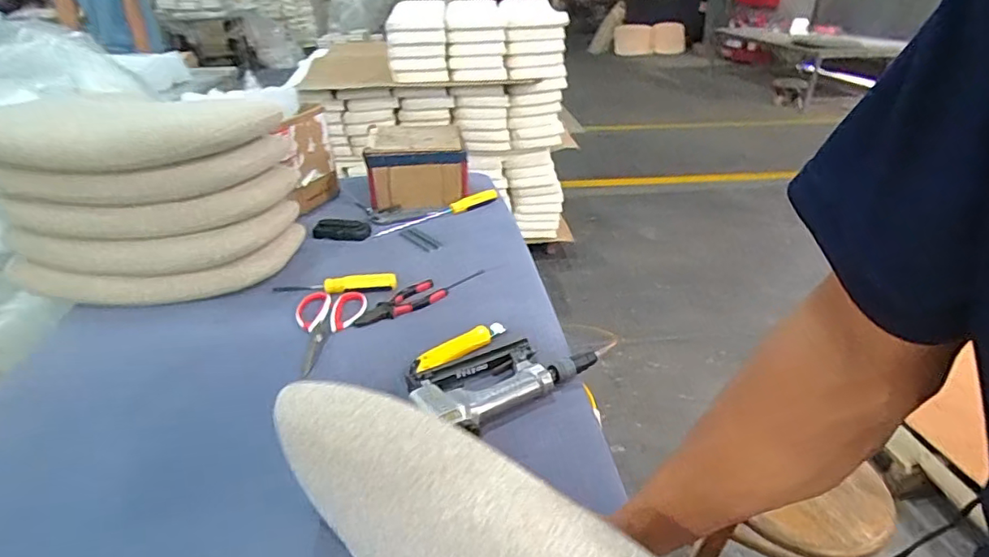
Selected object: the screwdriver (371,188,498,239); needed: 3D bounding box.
[{"bbox_3d":[-0.122,-0.140,1.141,0.299,0.024,0.036,-19,35,-28],"label":"screwdriver"}]

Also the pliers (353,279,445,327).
[{"bbox_3d":[-0.148,0.038,0.833,0.154,0.013,0.054,-22,36,-32],"label":"pliers"}]

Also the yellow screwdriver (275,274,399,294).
[{"bbox_3d":[-0.258,0.011,0.879,0.194,0.021,0.031,-1,30,0],"label":"yellow screwdriver"}]

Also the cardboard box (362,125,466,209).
[{"bbox_3d":[-0.172,-0.250,1.198,0.208,0.129,0.176,-7,32,-7],"label":"cardboard box"}]

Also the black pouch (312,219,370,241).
[{"bbox_3d":[-0.300,-0.098,1.051,0.107,0.032,0.041,-2,33,3],"label":"black pouch"}]

